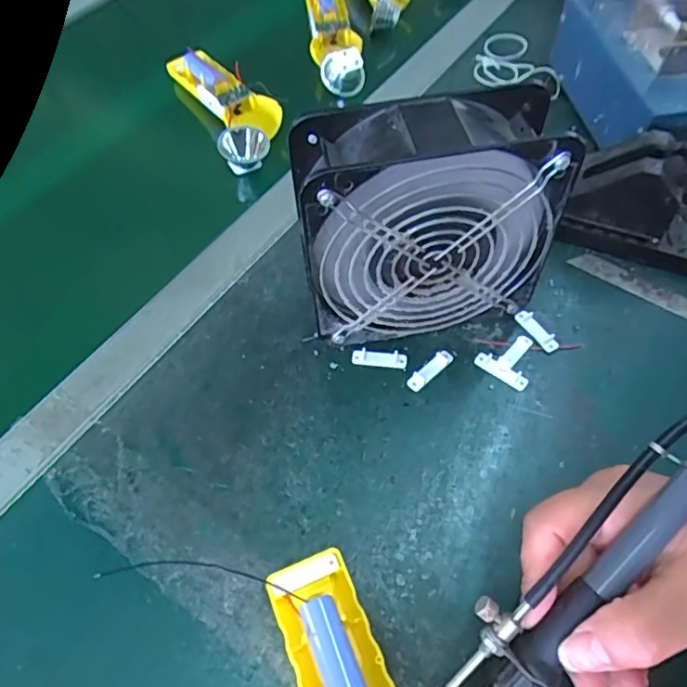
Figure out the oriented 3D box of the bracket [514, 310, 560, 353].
[{"bbox_3d":[0.136,-0.010,0.390,0.011,0.004,0.037,-27,60,-16],"label":"bracket"}]

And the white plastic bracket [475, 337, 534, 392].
[{"bbox_3d":[0.115,0.008,0.378,0.036,0.007,0.038,36,64,23],"label":"white plastic bracket"}]

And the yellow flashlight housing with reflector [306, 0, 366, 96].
[{"bbox_3d":[-0.013,-0.337,0.601,0.049,0.038,0.175,-8,56,-4],"label":"yellow flashlight housing with reflector"}]

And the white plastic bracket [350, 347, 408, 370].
[{"bbox_3d":[0.025,0.010,0.381,0.037,0.006,0.010,7,57,6],"label":"white plastic bracket"}]

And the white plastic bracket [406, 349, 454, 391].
[{"bbox_3d":[0.059,0.017,0.375,0.037,0.006,0.010,-38,63,-22],"label":"white plastic bracket"}]

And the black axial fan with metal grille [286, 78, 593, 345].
[{"bbox_3d":[0.049,-0.068,0.345,0.146,0.151,0.058,-11,57,-6],"label":"black axial fan with metal grille"}]

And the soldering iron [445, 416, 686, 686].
[{"bbox_3d":[0.095,0.090,0.212,0.210,0.022,0.039,-48,64,3],"label":"soldering iron"}]

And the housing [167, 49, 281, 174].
[{"bbox_3d":[-0.113,-0.239,0.541,0.065,0.036,0.193,-23,59,-14],"label":"housing"}]

